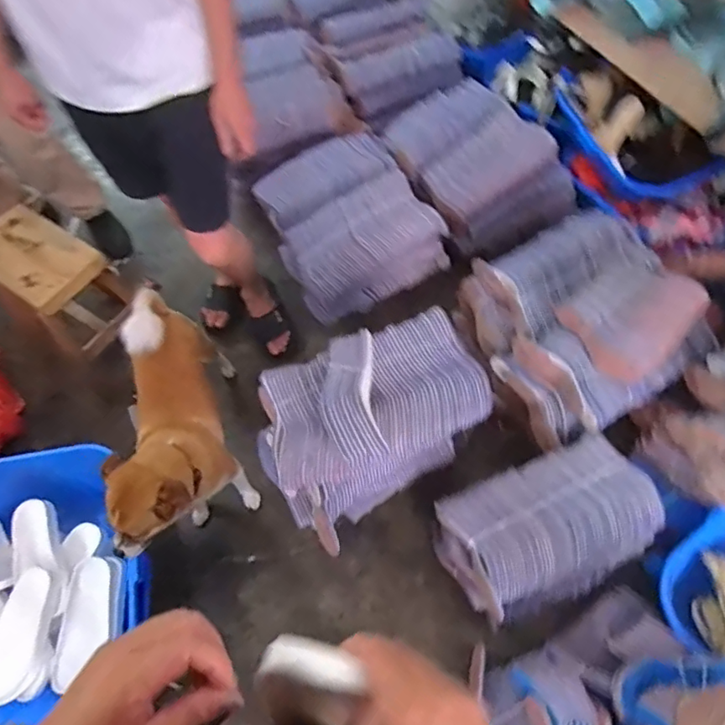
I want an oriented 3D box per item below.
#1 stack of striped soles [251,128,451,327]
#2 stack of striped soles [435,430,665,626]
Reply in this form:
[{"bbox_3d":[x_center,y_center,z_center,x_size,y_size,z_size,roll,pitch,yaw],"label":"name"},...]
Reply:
[{"bbox_3d":[-0.040,-0.421,1.598,0.445,0.266,0.463,-27,63,-11],"label":"stack of striped soles"},{"bbox_3d":[0.389,0.370,1.193,0.404,0.245,0.254,-23,62,-9],"label":"stack of striped soles"}]

